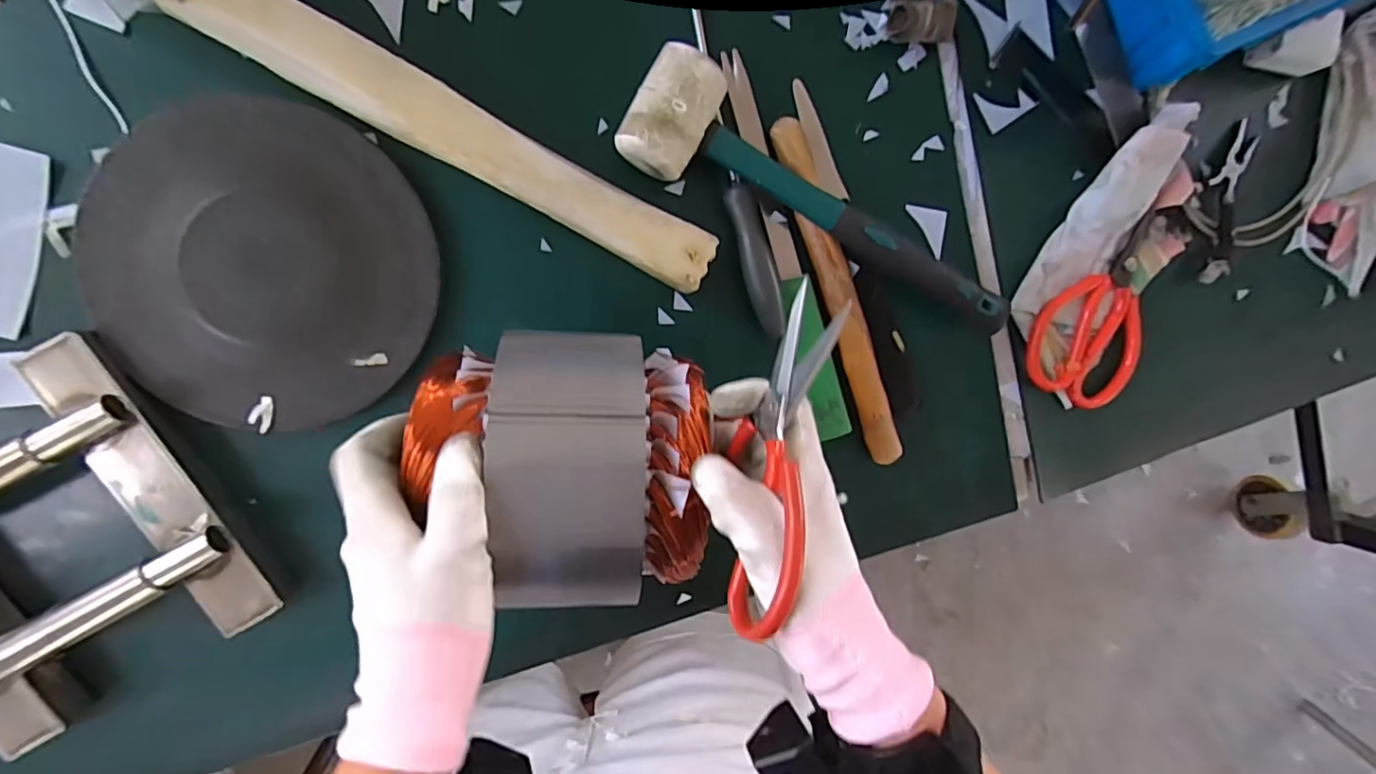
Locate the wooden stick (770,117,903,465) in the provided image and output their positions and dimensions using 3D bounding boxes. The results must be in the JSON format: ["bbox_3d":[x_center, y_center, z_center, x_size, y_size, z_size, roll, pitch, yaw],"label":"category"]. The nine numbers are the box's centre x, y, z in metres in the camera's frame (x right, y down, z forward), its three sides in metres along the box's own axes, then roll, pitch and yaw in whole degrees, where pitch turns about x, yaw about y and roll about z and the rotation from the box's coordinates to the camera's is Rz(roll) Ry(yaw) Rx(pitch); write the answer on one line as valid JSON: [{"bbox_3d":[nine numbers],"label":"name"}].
[{"bbox_3d":[0.107,-0.062,0.414,0.022,0.016,0.249,-20,97,-6],"label":"wooden stick"}]

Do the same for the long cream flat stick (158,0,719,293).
[{"bbox_3d":[-0.131,-0.149,0.352,0.322,0.014,0.040,27,101,-11],"label":"long cream flat stick"}]

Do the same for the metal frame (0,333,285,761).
[{"bbox_3d":[-0.380,0.098,0.344,0.180,0.037,0.198,-30,98,-5],"label":"metal frame"}]

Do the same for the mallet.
[{"bbox_3d":[0.093,-0.119,0.391,0.281,0.046,0.070,25,91,-9],"label":"mallet"}]

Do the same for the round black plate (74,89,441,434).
[{"bbox_3d":[-0.258,-0.073,0.363,0.191,0.009,0.189,-1,95,-8],"label":"round black plate"}]

